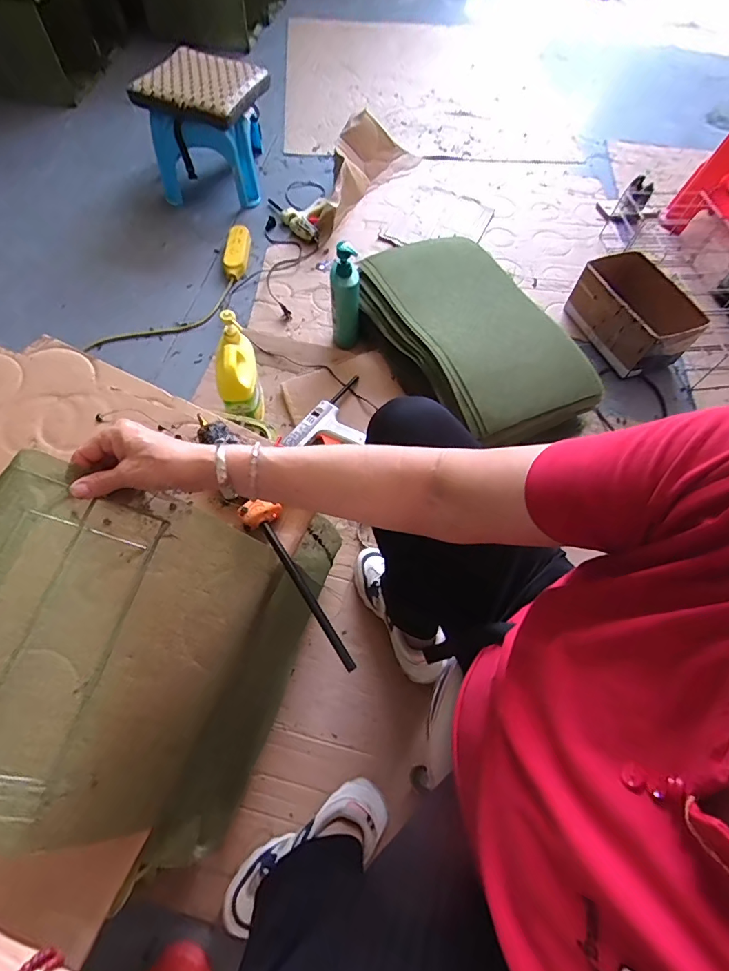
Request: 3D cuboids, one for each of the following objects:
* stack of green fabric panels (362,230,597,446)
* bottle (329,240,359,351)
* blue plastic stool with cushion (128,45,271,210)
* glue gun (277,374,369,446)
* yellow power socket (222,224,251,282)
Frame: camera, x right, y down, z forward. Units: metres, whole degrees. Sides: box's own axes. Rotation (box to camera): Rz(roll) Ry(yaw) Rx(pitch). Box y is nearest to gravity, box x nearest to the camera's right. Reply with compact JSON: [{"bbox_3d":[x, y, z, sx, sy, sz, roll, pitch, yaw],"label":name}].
[{"bbox_3d":[0.244,-0.359,1.046,0.361,0.121,0.589,-26,68,-15],"label":"stack of green fabric panels"},{"bbox_3d":[-0.044,-0.433,1.042,0.068,0.257,0.071,3,64,-2],"label":"bottle"},{"bbox_3d":[-0.445,-1.041,1.308,0.317,0.269,0.322,12,64,2],"label":"blue plastic stool with cushion"},{"bbox_3d":[-0.057,-0.142,1.003,0.129,0.031,0.249,38,68,14],"label":"glue gun"},{"bbox_3d":[-0.363,-0.667,1.267,0.066,0.032,0.204,1,64,-3],"label":"yellow power socket"}]

